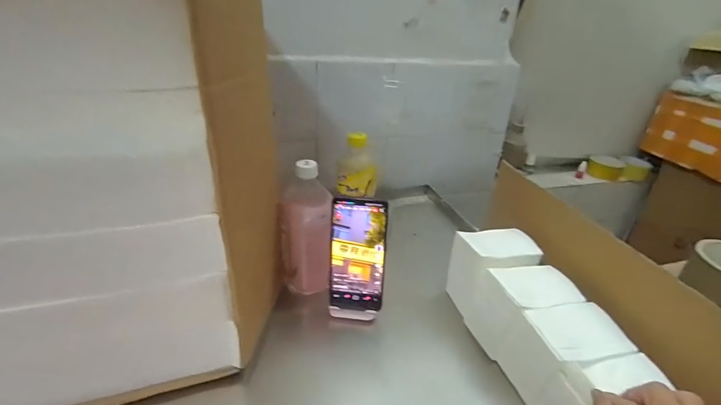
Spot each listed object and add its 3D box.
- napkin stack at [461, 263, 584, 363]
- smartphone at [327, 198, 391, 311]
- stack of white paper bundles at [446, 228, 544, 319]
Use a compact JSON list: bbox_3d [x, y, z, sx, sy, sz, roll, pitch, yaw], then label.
[{"bbox_3d":[0.211,0.137,0.471,0.107,0.096,0.071,-6,29,-17],"label":"napkin stack"},{"bbox_3d":[-0.004,0.074,0.500,0.075,0.160,0.005,5,14,5],"label":"smartphone"},{"bbox_3d":[0.192,0.105,0.525,0.104,0.112,0.078,-1,28,-9],"label":"stack of white paper bundles"}]

